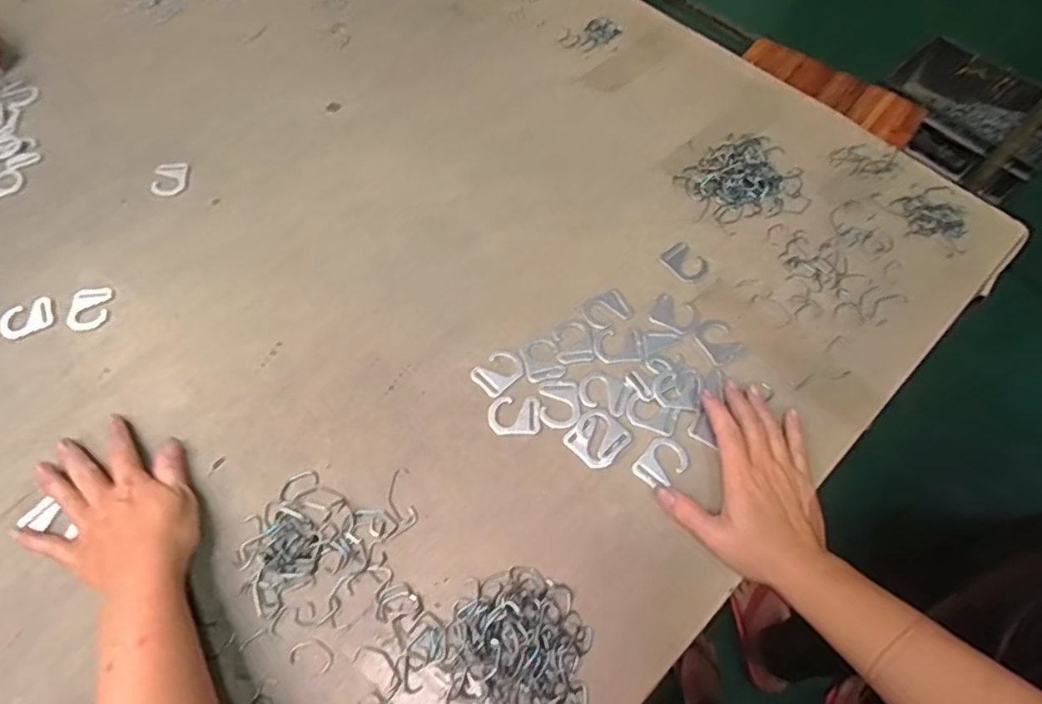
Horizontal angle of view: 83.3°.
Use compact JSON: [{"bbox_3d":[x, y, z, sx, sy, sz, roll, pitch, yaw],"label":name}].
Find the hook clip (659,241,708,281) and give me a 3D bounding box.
[{"bbox_3d":[0.160,-0.088,0.573,0.037,0.004,0.043,-33,67,-16],"label":"hook clip"}]

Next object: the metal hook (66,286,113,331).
[{"bbox_3d":[-0.404,-0.041,0.547,0.034,0.004,0.046,-6,62,-3],"label":"metal hook"}]

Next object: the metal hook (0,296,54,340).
[{"bbox_3d":[-0.458,-0.031,0.542,0.045,0.004,0.036,-22,64,-11],"label":"metal hook"}]

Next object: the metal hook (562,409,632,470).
[{"bbox_3d":[0.064,0.072,0.488,0.044,0.004,0.043,-41,69,-19],"label":"metal hook"}]

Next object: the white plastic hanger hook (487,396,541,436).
[{"bbox_3d":[-0.006,0.053,0.498,0.044,0.004,0.034,-1,62,0],"label":"white plastic hanger hook"}]

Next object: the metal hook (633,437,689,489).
[{"bbox_3d":[0.116,0.091,0.481,0.033,0.004,0.045,41,69,19],"label":"metal hook"}]

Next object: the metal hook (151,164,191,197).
[{"bbox_3d":[-0.373,-0.183,0.622,0.036,0.004,0.044,-9,62,-5],"label":"metal hook"}]

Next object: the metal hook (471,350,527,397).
[{"bbox_3d":[-0.020,0.017,0.517,0.044,0.004,0.034,-41,69,-19],"label":"metal hook"}]

